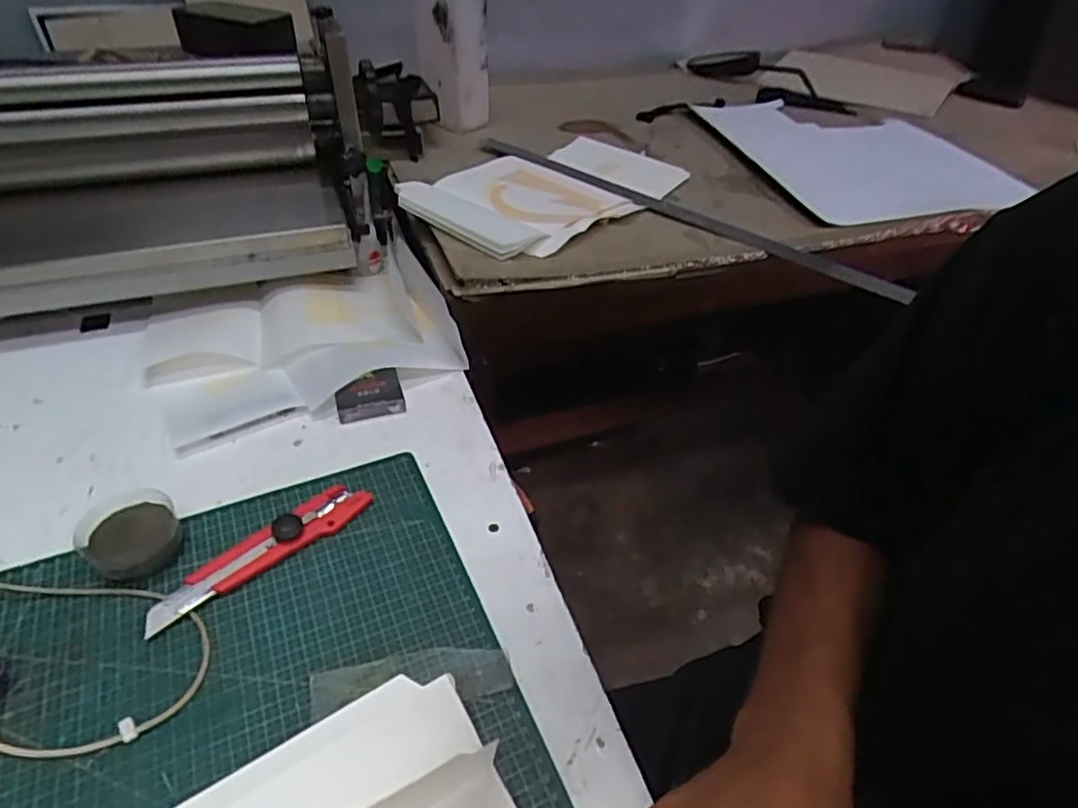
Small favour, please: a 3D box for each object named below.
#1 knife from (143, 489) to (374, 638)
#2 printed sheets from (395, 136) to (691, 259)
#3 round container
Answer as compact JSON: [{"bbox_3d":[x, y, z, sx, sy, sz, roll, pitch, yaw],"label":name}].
[{"bbox_3d":[-0.201,0.106,0.472,0.167,0.020,0.028,-31,50,-33],"label":"knife"},{"bbox_3d":[0.026,-0.258,0.764,0.186,0.024,0.372,28,42,26],"label":"printed sheets"},{"bbox_3d":[-0.296,0.096,0.469,0.074,0.033,0.060,31,48,30],"label":"round container"}]

